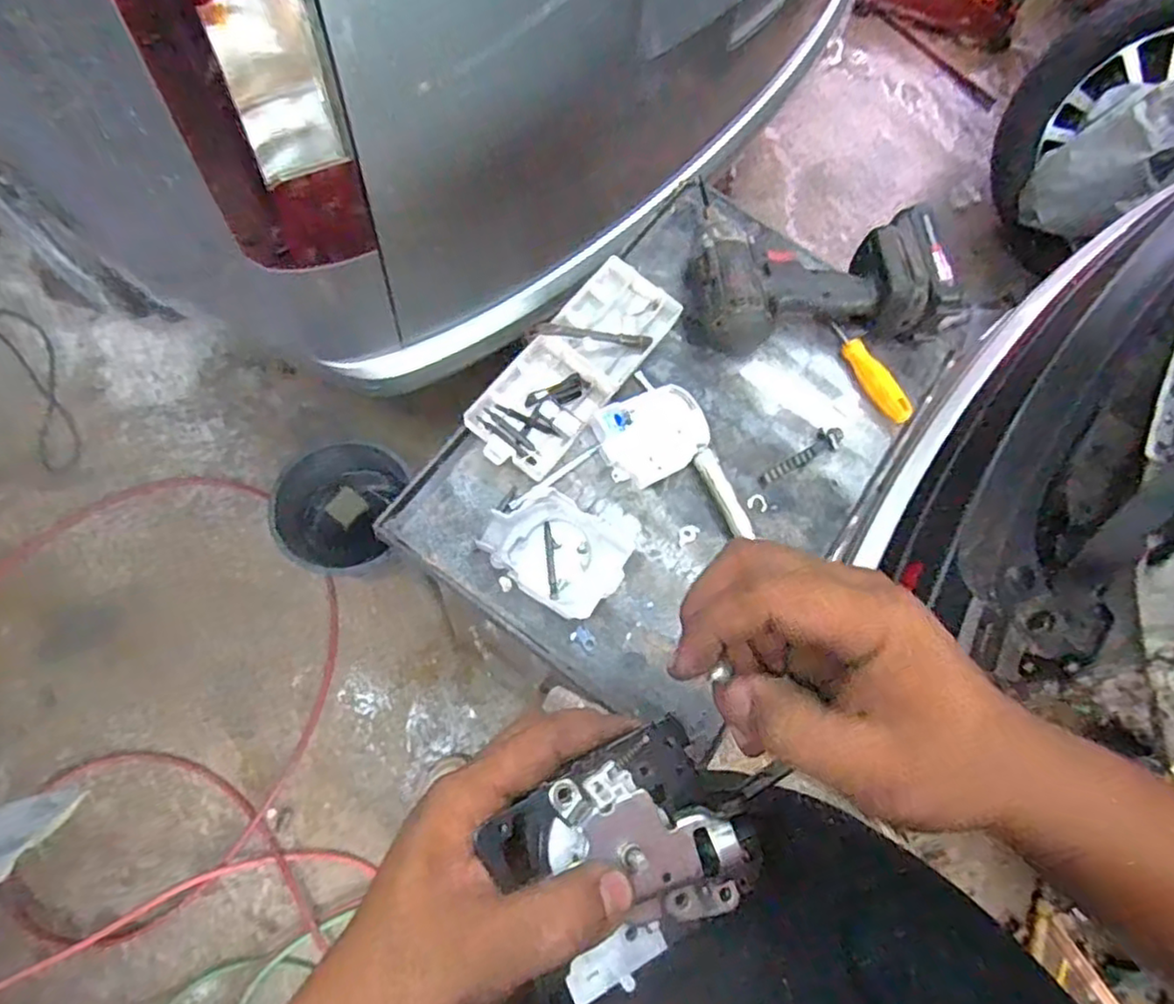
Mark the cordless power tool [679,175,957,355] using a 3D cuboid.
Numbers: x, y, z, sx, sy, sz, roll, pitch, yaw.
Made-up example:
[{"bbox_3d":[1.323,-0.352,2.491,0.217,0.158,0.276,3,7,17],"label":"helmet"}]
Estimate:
[{"bbox_3d":[0.207,-0.236,0.638,0.228,0.070,0.187,-8,72,-8],"label":"cordless power tool"}]

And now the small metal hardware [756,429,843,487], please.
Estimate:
[{"bbox_3d":[0.191,-0.042,0.601,0.088,0.011,0.020,-26,72,-10],"label":"small metal hardware"}]

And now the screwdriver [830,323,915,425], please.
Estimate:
[{"bbox_3d":[0.268,-0.125,0.636,0.017,0.020,0.118,-26,76,-14],"label":"screwdriver"}]

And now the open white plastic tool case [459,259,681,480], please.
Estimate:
[{"bbox_3d":[-0.011,-0.124,0.602,0.086,0.026,0.226,36,72,7],"label":"open white plastic tool case"}]

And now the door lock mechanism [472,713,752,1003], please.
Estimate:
[{"bbox_3d":[0.018,0.140,0.269,0.095,0.030,0.077,-30,72,-12],"label":"door lock mechanism"}]

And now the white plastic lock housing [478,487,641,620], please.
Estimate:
[{"bbox_3d":[-0.024,0.035,0.552,0.114,0.033,0.094,36,72,7],"label":"white plastic lock housing"}]

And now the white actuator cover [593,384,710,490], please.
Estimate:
[{"bbox_3d":[0.061,-0.057,0.586,0.091,0.031,0.072,-19,74,-12],"label":"white actuator cover"}]

